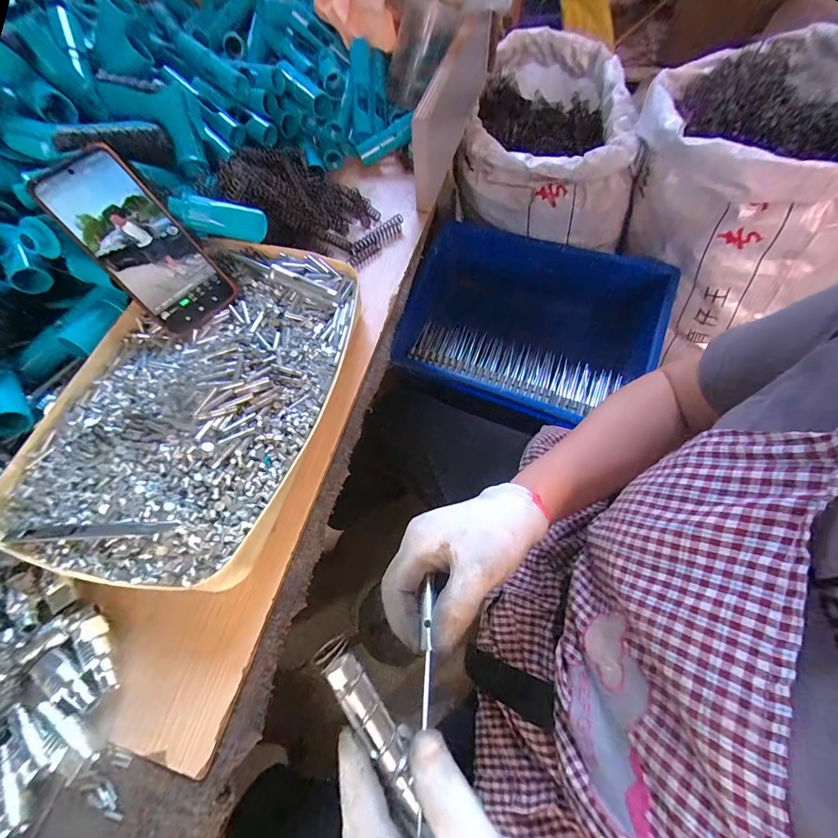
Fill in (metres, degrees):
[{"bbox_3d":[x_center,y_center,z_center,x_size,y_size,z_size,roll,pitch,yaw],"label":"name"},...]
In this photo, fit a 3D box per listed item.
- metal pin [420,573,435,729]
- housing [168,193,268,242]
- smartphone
[{"bbox_3d":[0.005,0.146,0.251,0.007,0.004,0.081,0,50,4],"label":"metal pin"},{"bbox_3d":[-0.198,-0.199,0.385,0.084,0.029,0.023,2,59,-21],"label":"housing"},{"bbox_3d":[-0.256,-0.160,0.358,0.078,0.014,0.166,-46,106,-19],"label":"smartphone"}]

